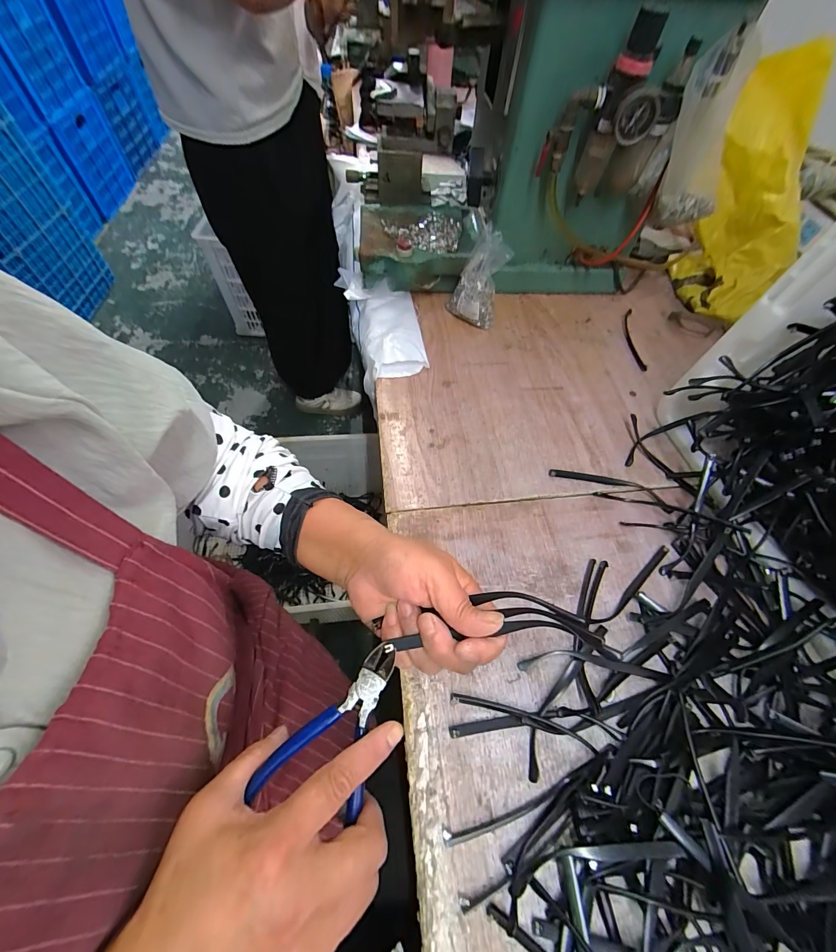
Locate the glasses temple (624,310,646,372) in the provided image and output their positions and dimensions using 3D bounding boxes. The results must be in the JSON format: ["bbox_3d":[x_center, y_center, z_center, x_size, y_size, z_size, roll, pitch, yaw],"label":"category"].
[{"bbox_3d":[0.326,-0.209,0.553,0.016,0.005,0.136,8,59,2],"label":"glasses temple"}]

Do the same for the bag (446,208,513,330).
[{"bbox_3d":[0.086,-0.285,0.526,0.075,0.128,0.056,11,20,4],"label":"bag"}]

